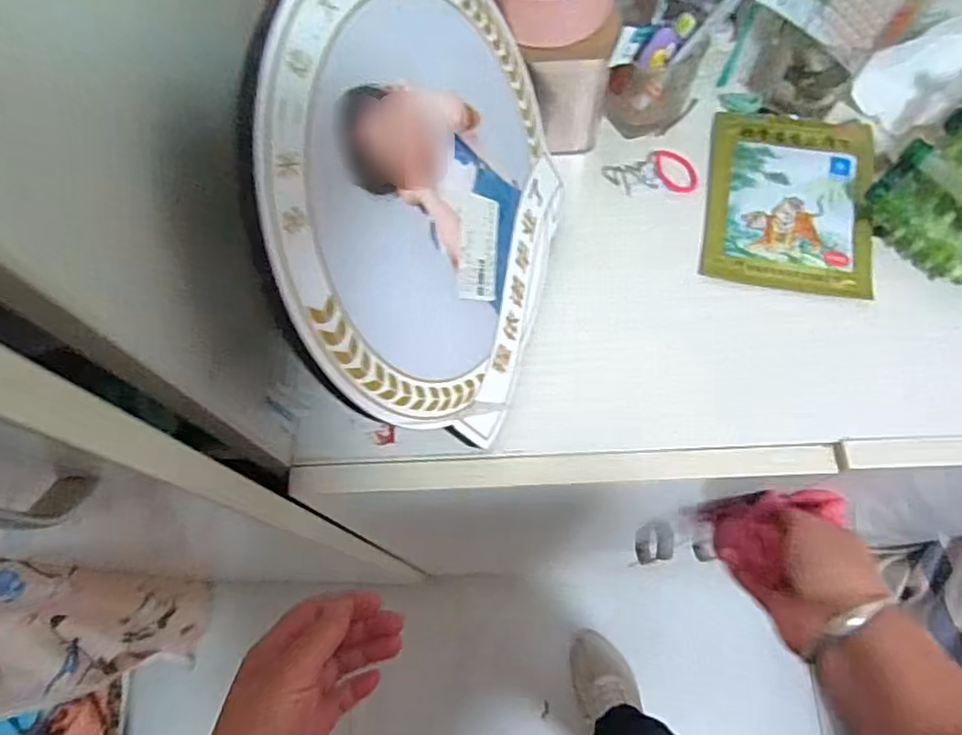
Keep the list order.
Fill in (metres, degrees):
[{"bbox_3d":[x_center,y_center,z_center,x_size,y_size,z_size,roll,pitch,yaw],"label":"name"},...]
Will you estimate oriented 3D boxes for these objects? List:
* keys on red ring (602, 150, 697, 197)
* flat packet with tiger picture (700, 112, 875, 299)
[{"bbox_3d":[0.126,-0.146,0.482,0.066,0.006,0.036,-1,69,2],"label":"keys on red ring"},{"bbox_3d":[0.223,-0.123,0.469,0.113,0.011,0.146,10,69,6],"label":"flat packet with tiger picture"}]

